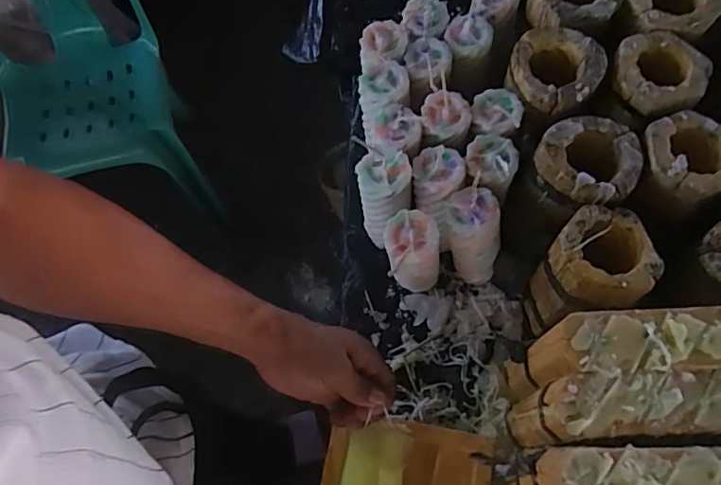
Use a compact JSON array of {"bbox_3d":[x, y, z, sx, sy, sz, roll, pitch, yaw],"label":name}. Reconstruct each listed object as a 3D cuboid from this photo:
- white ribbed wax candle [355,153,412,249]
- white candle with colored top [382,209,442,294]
[{"bbox_3d":[0.027,-0.040,0.591,0.054,0.139,0.059,-11,68,-2],"label":"white ribbed wax candle"},{"bbox_3d":[0.054,0.017,0.573,0.057,0.133,0.055,-10,68,-1],"label":"white candle with colored top"}]

